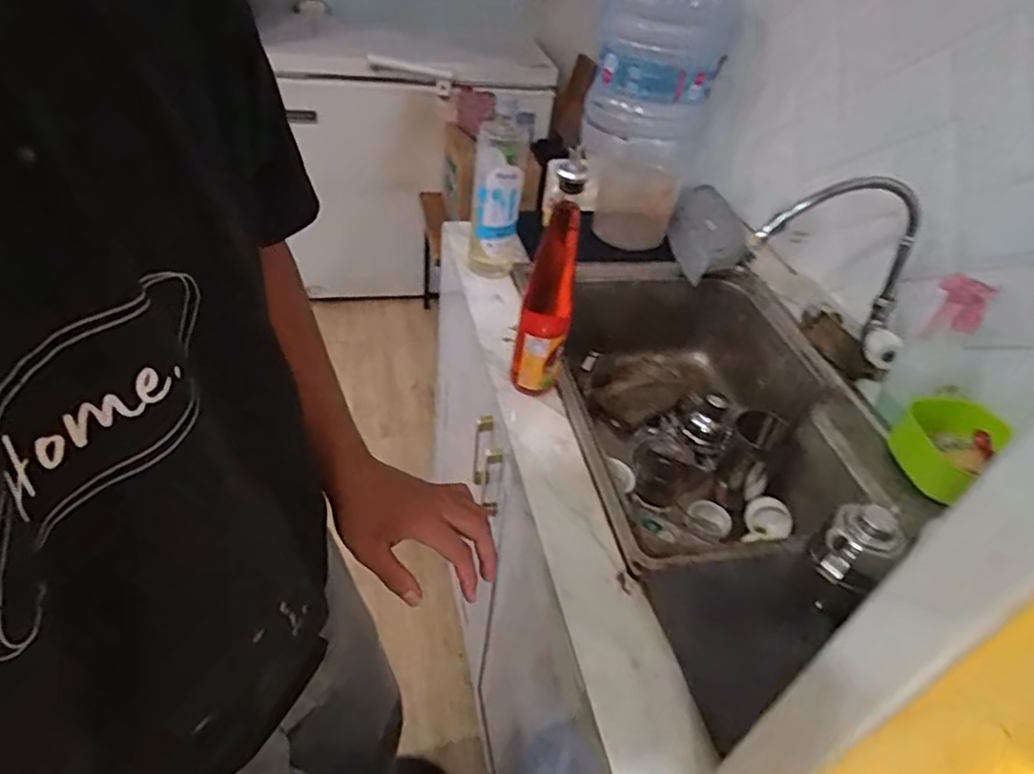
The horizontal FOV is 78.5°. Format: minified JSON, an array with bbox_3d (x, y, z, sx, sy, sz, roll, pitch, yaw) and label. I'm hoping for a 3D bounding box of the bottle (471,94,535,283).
[{"bbox_3d":[-0.030,-0.278,0.949,0.073,0.263,0.065,9,41,1],"label":"bottle"}]

